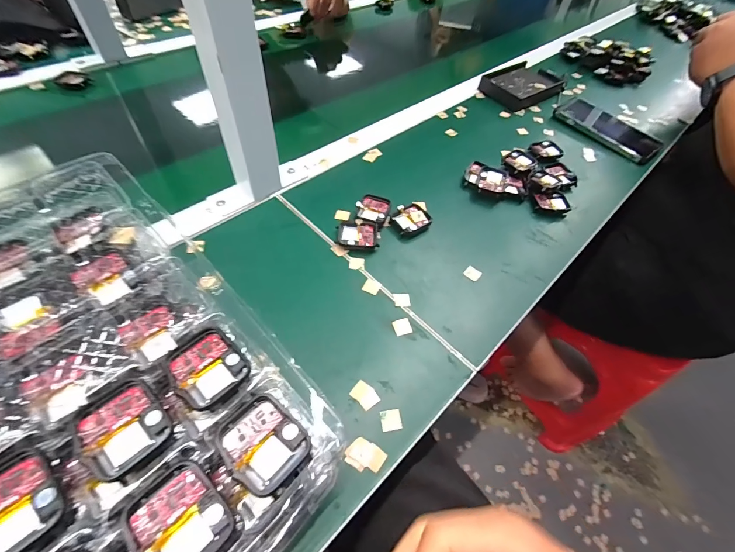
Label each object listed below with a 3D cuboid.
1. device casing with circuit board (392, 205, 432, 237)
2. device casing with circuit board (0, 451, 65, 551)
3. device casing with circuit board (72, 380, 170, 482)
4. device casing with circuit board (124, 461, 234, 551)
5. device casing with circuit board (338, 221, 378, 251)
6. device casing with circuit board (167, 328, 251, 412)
[{"bbox_3d":[0.051,-0.066,0.400,0.043,0.014,0.037,-29,61,-24],"label":"device casing with circuit board"},{"bbox_3d":[-0.164,0.104,0.153,0.036,0.007,0.043,-37,65,-27],"label":"device casing with circuit board"},{"bbox_3d":[-0.128,0.078,0.178,0.041,0.007,0.037,40,60,22],"label":"device casing with circuit board"},{"bbox_3d":[-0.088,0.114,0.159,0.042,0.009,0.036,40,60,22],"label":"device casing with circuit board"},{"bbox_3d":[-0.010,-0.045,0.378,0.044,0.009,0.036,2,54,-4],"label":"device casing with circuit board"},{"bbox_3d":[-0.094,0.053,0.201,0.037,0.006,0.043,-37,65,-27],"label":"device casing with circuit board"}]

